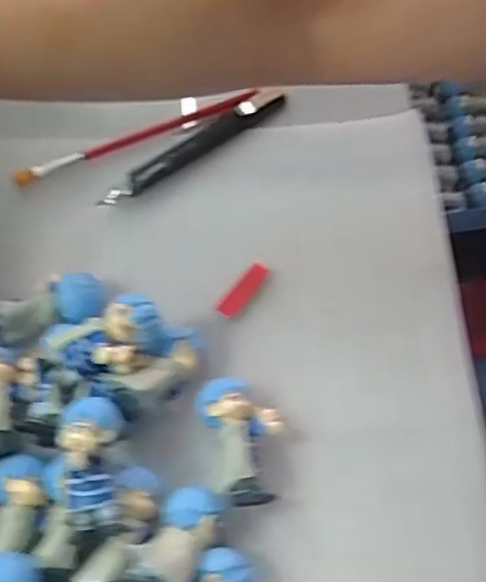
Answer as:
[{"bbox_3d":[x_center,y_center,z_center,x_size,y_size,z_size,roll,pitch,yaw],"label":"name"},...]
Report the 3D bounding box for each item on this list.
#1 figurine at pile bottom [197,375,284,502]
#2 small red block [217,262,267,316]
[{"bbox_3d":[0.002,0.072,0.333,0.036,0.028,0.061,-20,64,-6],"label":"figurine at pile bottom"},{"bbox_3d":[0.000,-0.001,0.381,0.012,0.006,0.036,31,70,18],"label":"small red block"}]

